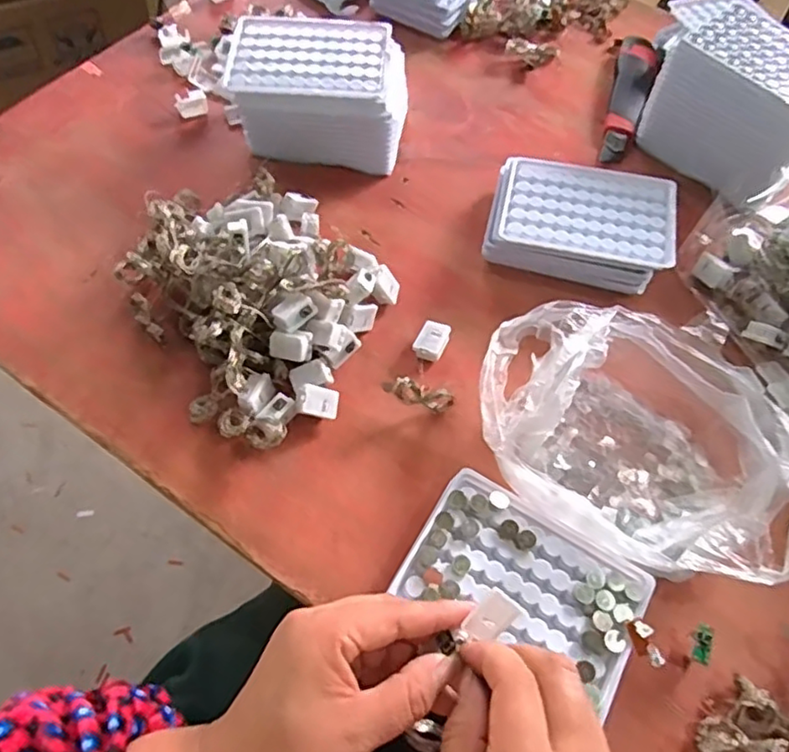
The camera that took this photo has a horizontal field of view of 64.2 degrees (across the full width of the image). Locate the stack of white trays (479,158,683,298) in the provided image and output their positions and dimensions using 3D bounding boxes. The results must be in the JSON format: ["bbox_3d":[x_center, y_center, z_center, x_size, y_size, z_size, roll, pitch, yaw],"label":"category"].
[{"bbox_3d":[0.147,-0.123,0.505,0.138,0.040,0.093,12,60,4],"label":"stack of white trays"}]

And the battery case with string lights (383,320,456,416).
[{"bbox_3d":[0.027,-0.006,0.438,0.044,0.026,0.072,25,61,11],"label":"battery case with string lights"}]

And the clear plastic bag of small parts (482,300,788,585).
[{"bbox_3d":[0.154,0.037,0.401,0.192,0.050,0.164,9,59,2],"label":"clear plastic bag of small parts"}]

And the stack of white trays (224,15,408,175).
[{"bbox_3d":[-0.063,-0.240,0.541,0.148,0.074,0.107,2,59,-2],"label":"stack of white trays"}]

